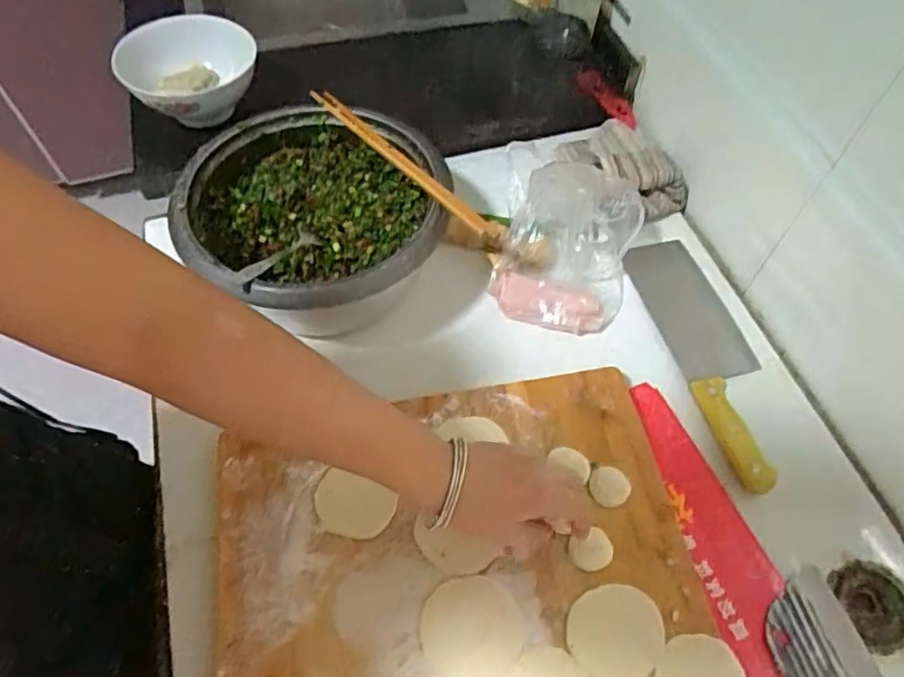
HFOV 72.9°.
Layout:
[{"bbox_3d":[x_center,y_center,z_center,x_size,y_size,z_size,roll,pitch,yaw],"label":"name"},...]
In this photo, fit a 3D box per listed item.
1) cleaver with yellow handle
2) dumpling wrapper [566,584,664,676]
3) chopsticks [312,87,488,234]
[{"bbox_3d":[0.256,0.010,0.610,0.078,0.030,0.282,-12,59,-8],"label":"cleaver with yellow handle"},{"bbox_3d":[0.121,0.219,0.454,0.069,0.004,0.066,6,63,2],"label":"dumpling wrapper"},{"bbox_3d":[-0.055,-0.177,0.591,0.020,0.014,0.245,-36,65,-21],"label":"chopsticks"}]

